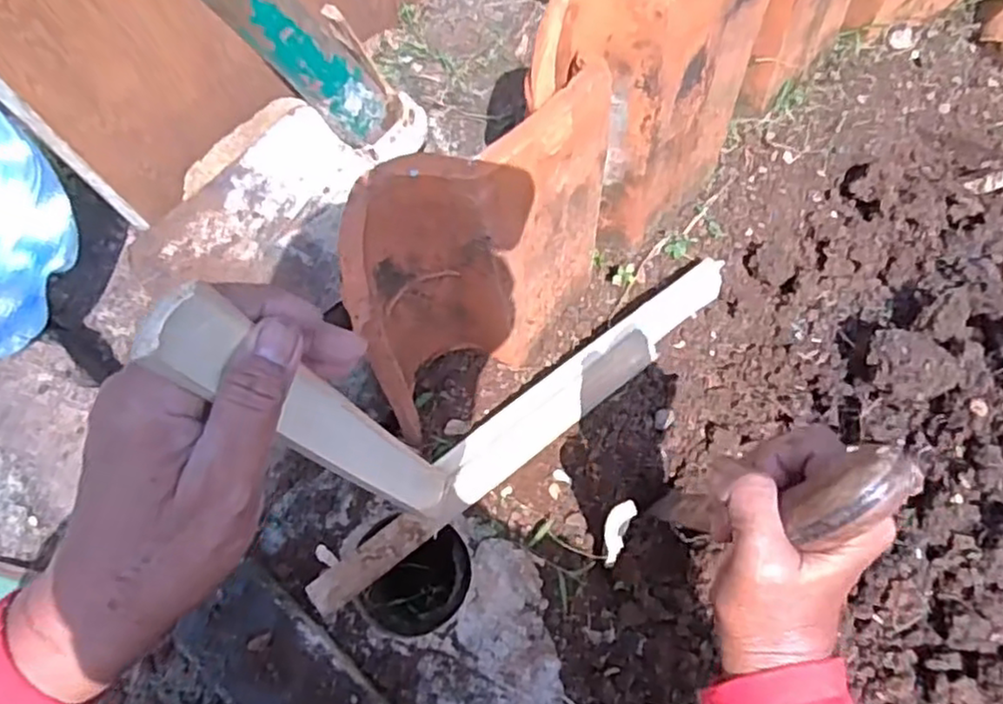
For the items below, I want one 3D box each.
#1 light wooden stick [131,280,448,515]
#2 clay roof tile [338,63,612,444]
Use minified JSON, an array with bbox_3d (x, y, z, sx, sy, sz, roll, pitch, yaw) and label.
[{"bbox_3d":[-0.077,0.047,0.363,0.007,0.327,0.032,18,73,16],"label":"light wooden stick"},{"bbox_3d":[-0.011,-0.063,0.504,0.228,0.216,0.088,-39,75,-12],"label":"clay roof tile"}]

